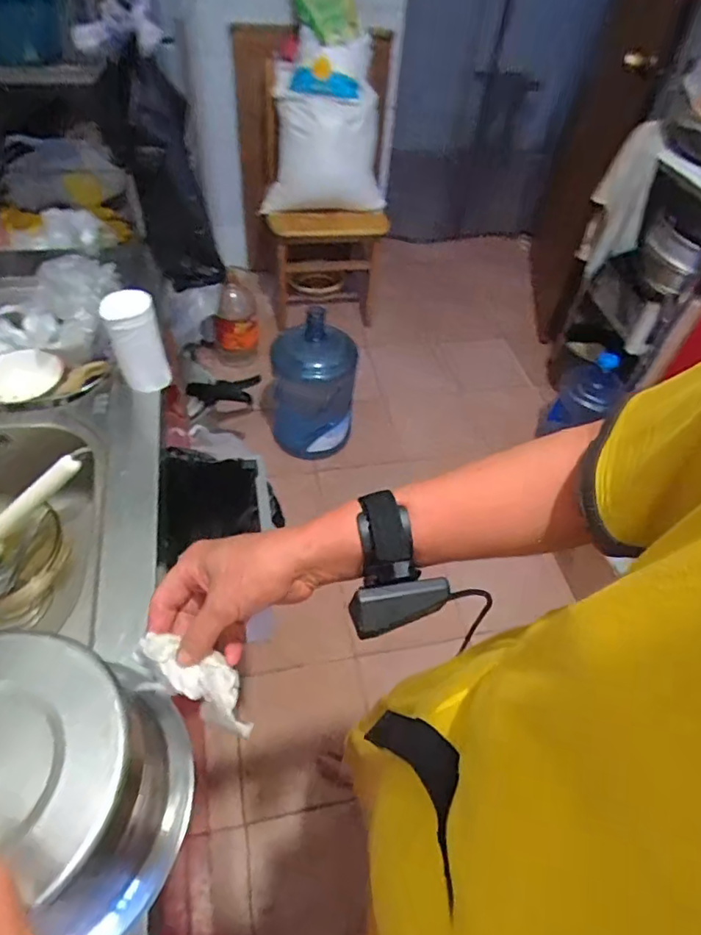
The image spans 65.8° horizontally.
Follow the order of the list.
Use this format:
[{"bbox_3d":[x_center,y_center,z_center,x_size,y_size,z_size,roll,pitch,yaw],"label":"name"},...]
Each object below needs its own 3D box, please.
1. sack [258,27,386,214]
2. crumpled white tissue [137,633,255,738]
[{"bbox_3d":[-0.072,-0.972,1.571,0.342,0.411,0.182,1,50,-5],"label":"sack"},{"bbox_3d":[-0.104,0.148,0.384,0.098,0.019,0.033,38,54,-2],"label":"crumpled white tissue"}]

